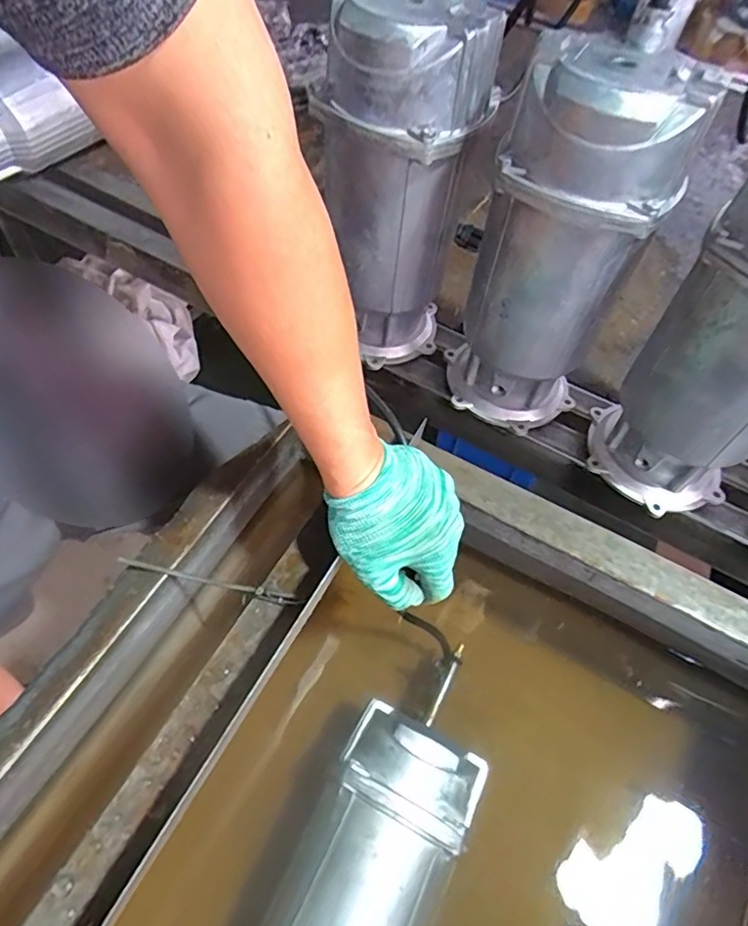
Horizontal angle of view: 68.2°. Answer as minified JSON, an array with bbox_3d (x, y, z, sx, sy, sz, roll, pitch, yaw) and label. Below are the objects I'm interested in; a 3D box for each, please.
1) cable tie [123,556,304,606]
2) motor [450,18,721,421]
[{"bbox_3d":[-0.130,0.094,0.441,0.149,0.010,0.009,13,56,4],"label":"cable tie"},{"bbox_3d":[0.147,-0.164,0.464,0.125,0.295,0.113,26,58,12],"label":"motor"}]

